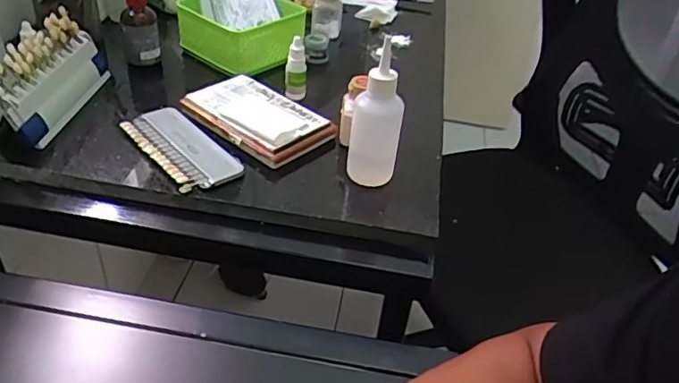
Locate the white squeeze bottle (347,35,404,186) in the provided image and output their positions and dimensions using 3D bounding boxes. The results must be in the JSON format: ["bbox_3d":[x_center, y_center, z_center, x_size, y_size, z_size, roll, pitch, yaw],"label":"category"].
[{"bbox_3d":[0.036,-0.069,0.540,0.049,0.128,0.054,9,38,3],"label":"white squeeze bottle"}]

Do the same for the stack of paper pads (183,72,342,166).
[{"bbox_3d":[-0.087,-0.085,0.620,0.149,0.022,0.098,33,45,29],"label":"stack of paper pads"}]

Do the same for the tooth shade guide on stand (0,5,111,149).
[{"bbox_3d":[-0.304,-0.123,0.601,0.041,0.088,0.176,9,38,3],"label":"tooth shade guide on stand"}]

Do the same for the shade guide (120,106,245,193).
[{"bbox_3d":[-0.164,-0.046,0.578,0.064,0.009,0.150,-26,49,-35],"label":"shade guide"}]

